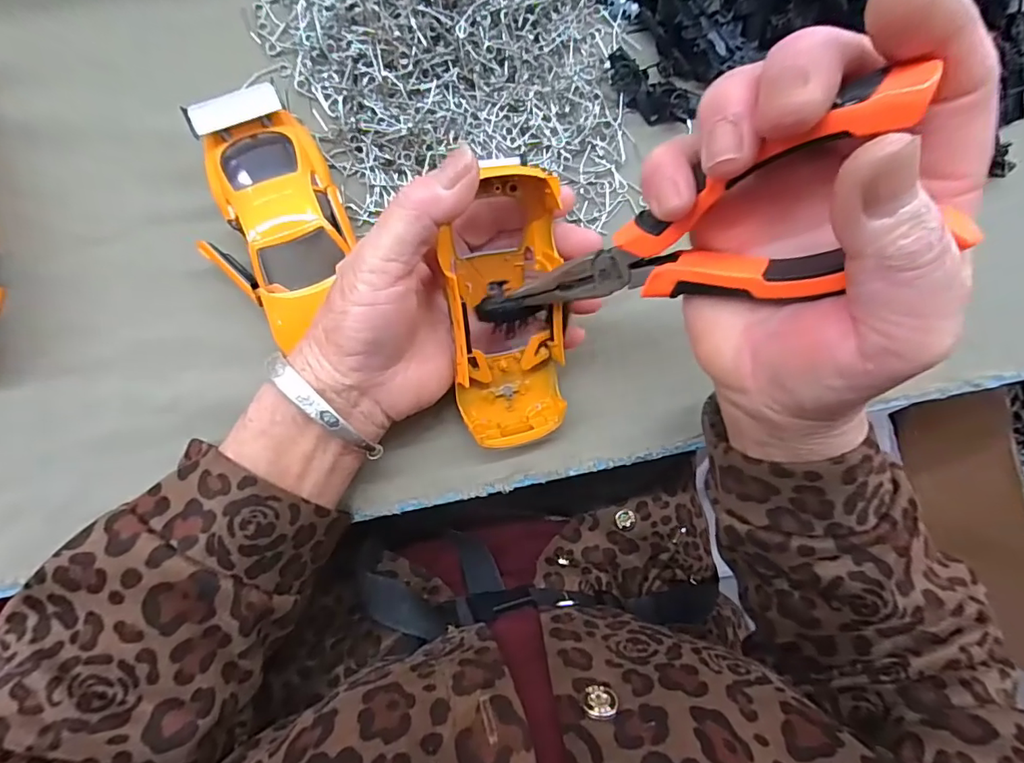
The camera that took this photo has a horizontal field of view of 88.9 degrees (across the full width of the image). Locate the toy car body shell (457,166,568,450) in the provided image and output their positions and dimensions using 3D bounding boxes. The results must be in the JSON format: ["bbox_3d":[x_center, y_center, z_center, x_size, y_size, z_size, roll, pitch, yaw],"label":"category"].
[{"bbox_3d":[0.001,-0.032,0.254,0.051,0.027,0.130,-2,107,-8],"label":"toy car body shell"}]

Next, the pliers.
[{"bbox_3d":[0.058,-0.043,0.187,0.016,0.152,0.046,-30,100,-41],"label":"pliers"}]

